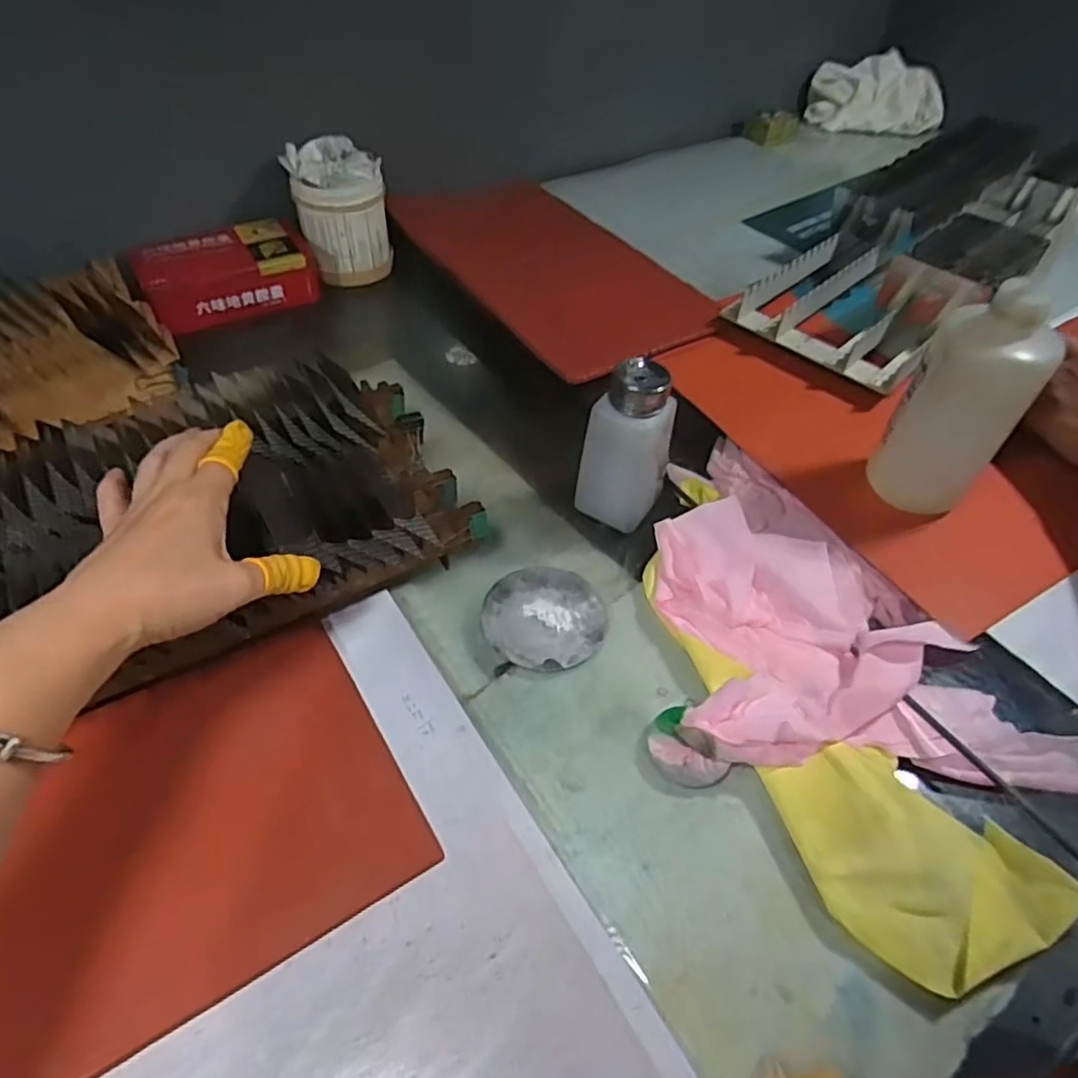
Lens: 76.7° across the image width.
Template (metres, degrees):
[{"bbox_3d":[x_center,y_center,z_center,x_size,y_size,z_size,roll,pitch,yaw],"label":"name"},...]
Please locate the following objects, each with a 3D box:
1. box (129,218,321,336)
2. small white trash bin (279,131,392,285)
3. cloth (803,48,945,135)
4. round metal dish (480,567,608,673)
[{"bbox_3d":[-0.321,-0.277,0.703,0.166,0.051,0.109,-24,54,-22],"label":"box"},{"bbox_3d":[-0.214,-0.358,0.744,0.092,0.113,0.099,-9,50,-11],"label":"small white trash bin"},{"bbox_3d":[0.517,-0.686,1.053,0.204,0.073,0.097,11,50,6],"label":"cloth"},{"bbox_3d":[0.004,0.054,0.471,0.082,0.009,0.081,2,49,-2],"label":"round metal dish"}]

